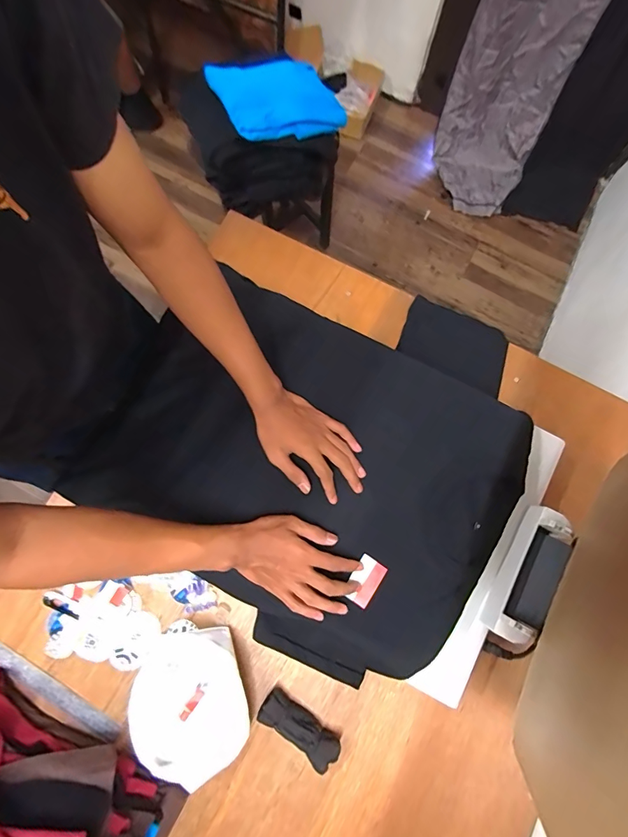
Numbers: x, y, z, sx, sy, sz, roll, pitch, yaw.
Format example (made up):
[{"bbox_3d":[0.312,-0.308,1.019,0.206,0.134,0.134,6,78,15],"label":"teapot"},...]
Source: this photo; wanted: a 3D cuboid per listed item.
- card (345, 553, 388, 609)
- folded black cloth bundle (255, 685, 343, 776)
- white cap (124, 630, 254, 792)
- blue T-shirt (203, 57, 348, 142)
[{"bbox_3d":[0.070,0.224,0.555,0.038,0.004,0.062,35,75,1],"label":"card"},{"bbox_3d":[-0.023,0.460,0.593,0.126,0.029,0.047,36,81,6],"label":"folded black cloth bundle"},{"bbox_3d":[-0.182,0.418,0.595,0.167,0.042,0.191,-10,79,-3],"label":"white cap"},{"bbox_3d":[-0.089,-0.777,0.969,0.294,0.032,0.243,-18,78,-19],"label":"blue T-shirt"}]

